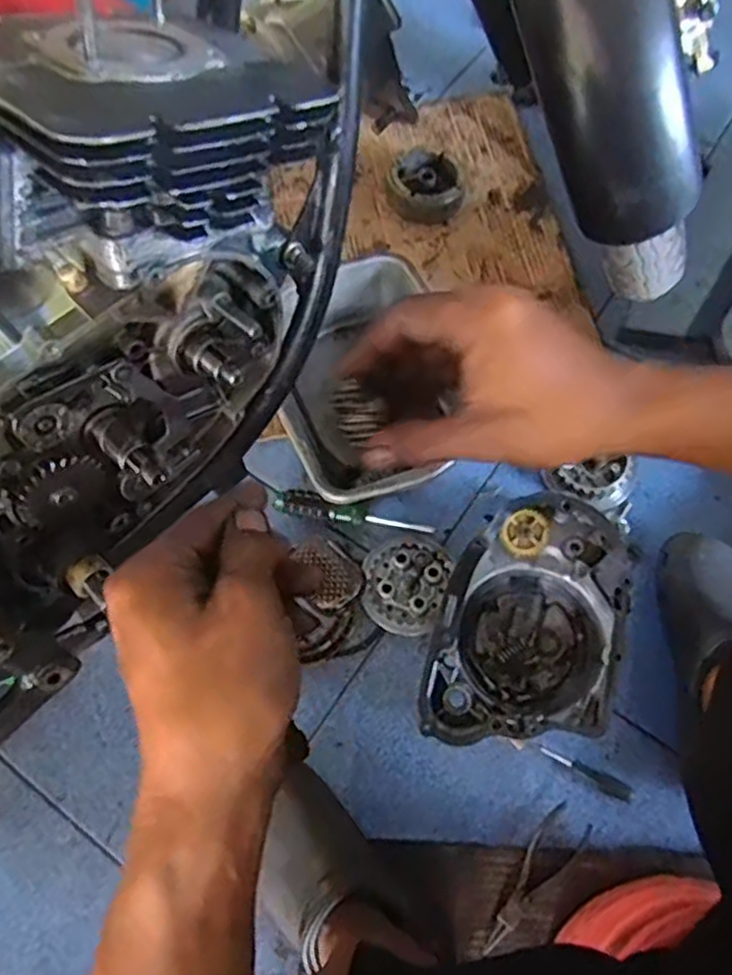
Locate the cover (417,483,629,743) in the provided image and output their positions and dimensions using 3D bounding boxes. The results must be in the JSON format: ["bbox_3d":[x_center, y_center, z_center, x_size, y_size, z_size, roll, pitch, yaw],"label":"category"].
[{"bbox_3d":[0.163,0.140,0.690,0.167,0.105,0.240,15,68,9],"label":"cover"}]

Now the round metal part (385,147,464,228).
[{"bbox_3d":[0.081,-0.420,0.954,0.106,0.044,0.097,0,66,2],"label":"round metal part"}]

